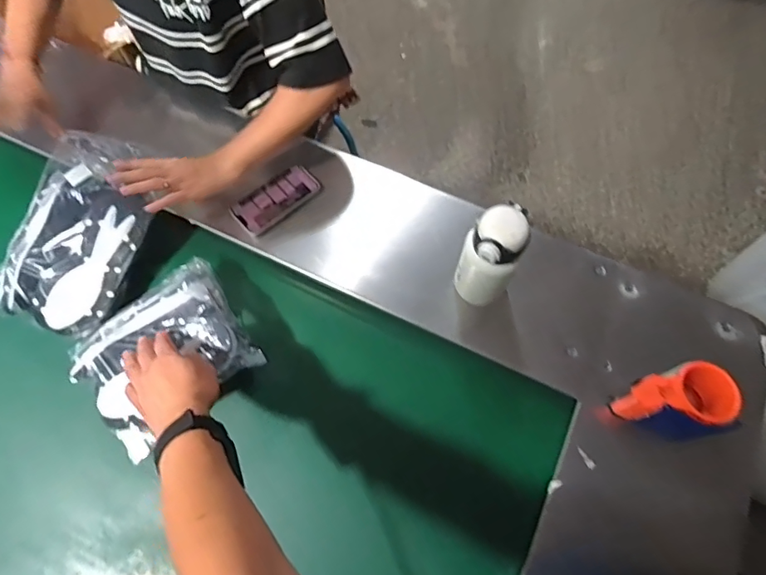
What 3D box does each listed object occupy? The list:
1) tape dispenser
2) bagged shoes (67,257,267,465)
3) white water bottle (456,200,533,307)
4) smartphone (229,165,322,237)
[{"bbox_3d":[0.404,0.163,0.666,0.149,0.075,0.095,-11,67,-4],"label":"tape dispenser"},{"bbox_3d":[-0.324,0.090,0.703,0.235,0.104,0.214,-33,71,-13],"label":"bagged shoes"},{"bbox_3d":[0.149,-0.039,0.685,0.071,0.191,0.075,0,67,1],"label":"white water bottle"},{"bbox_3d":[-0.185,-0.155,0.831,0.148,0.015,0.073,-37,75,-13],"label":"smartphone"}]

